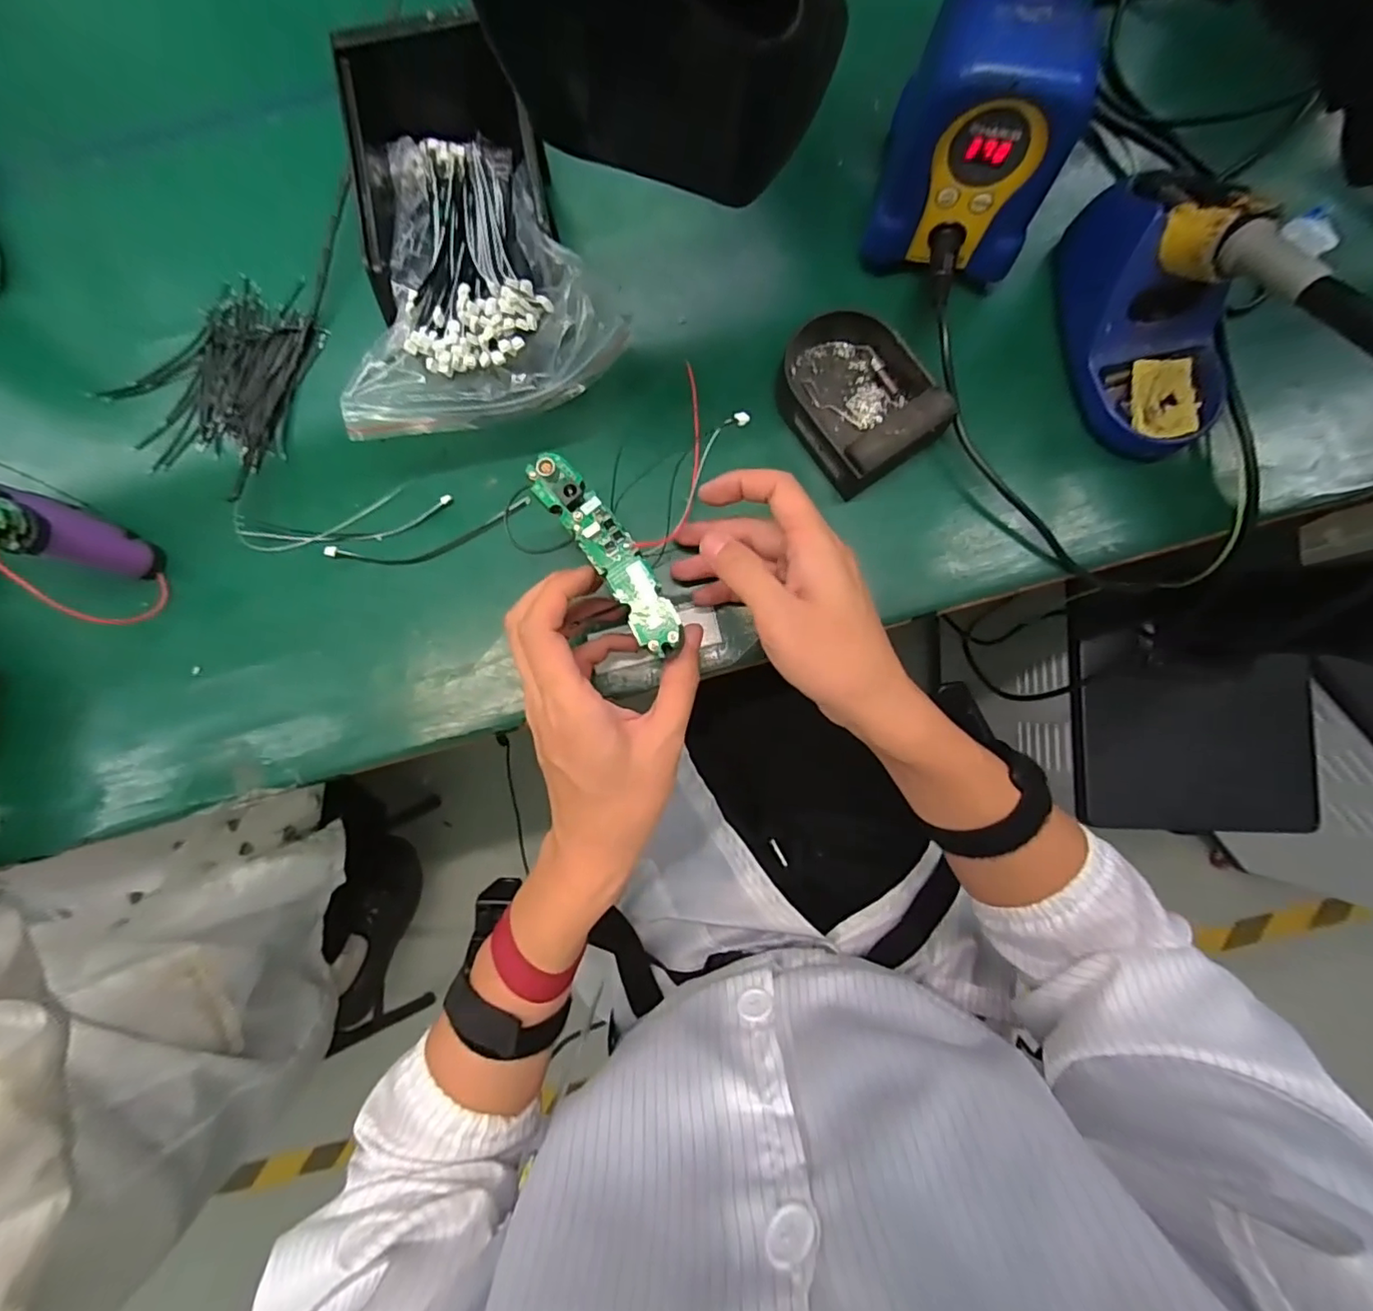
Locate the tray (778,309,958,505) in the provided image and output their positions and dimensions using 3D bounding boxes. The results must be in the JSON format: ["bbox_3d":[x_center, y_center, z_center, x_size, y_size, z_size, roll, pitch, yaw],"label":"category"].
[{"bbox_3d":[0.102,-0.162,0.359,0.082,0.040,0.105,-35,84,-2],"label":"tray"}]

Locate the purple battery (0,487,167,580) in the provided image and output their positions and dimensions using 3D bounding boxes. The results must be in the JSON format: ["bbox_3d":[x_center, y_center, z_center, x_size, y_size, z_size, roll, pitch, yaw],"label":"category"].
[{"bbox_3d":[-0.354,-0.068,0.338,0.031,0.082,0.031,21,86,5],"label":"purple battery"}]

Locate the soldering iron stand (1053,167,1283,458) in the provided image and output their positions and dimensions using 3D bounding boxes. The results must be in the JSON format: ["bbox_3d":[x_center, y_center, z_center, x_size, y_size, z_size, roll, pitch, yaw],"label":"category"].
[{"bbox_3d":[0.283,-0.203,0.330,0.095,0.071,0.147,5,84,2],"label":"soldering iron stand"}]

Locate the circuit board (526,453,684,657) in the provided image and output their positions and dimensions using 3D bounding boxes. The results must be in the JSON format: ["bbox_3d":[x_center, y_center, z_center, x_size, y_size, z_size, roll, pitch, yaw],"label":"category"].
[{"bbox_3d":[-0.037,-0.049,0.281,0.024,0.016,0.111,-35,85,-5],"label":"circuit board"}]

